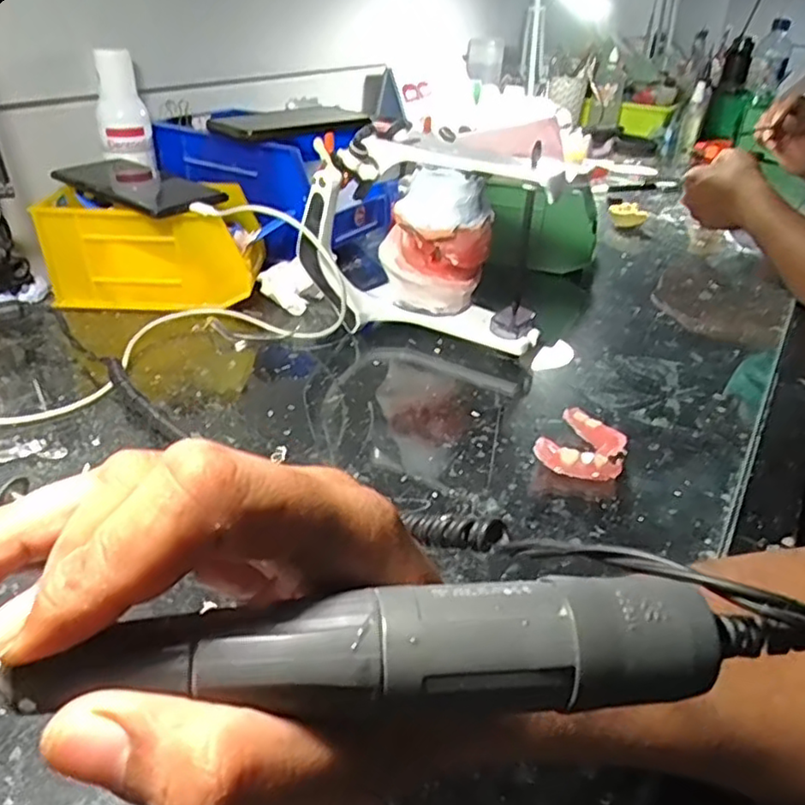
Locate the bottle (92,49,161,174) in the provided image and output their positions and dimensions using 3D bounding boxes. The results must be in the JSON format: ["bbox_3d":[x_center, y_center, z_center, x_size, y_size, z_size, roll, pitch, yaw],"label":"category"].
[{"bbox_3d":[-0.267,-0.280,0.623,0.045,0.095,0.038,3,32,-1],"label":"bottle"}]

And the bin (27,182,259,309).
[{"bbox_3d":[-0.218,-0.140,0.591,0.169,0.088,0.092,2,32,-2],"label":"bin"}]

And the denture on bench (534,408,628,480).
[{"bbox_3d":[0.117,0.029,0.417,0.049,0.017,0.058,22,36,27],"label":"denture on bench"}]

